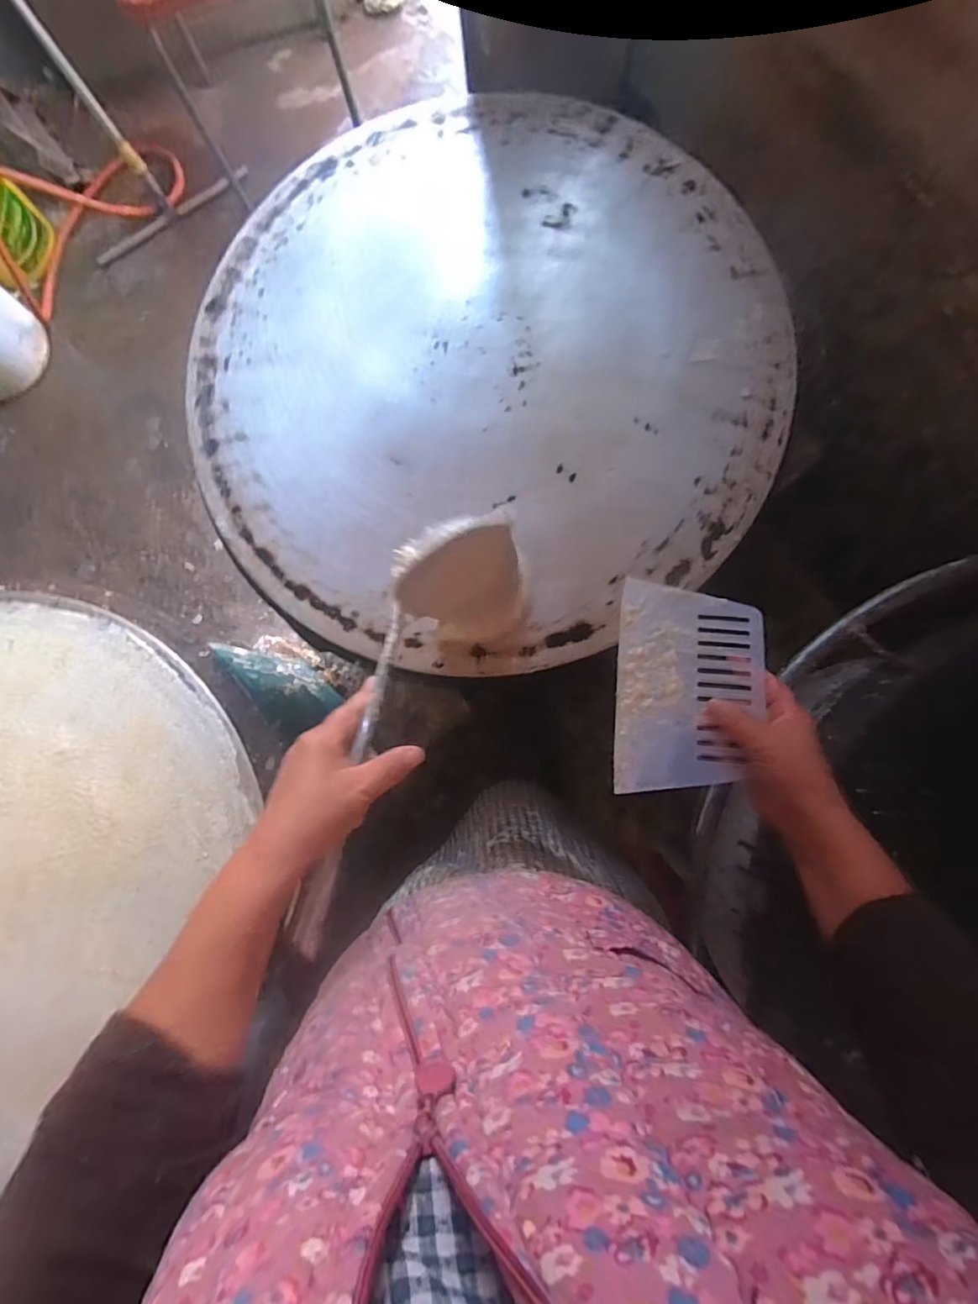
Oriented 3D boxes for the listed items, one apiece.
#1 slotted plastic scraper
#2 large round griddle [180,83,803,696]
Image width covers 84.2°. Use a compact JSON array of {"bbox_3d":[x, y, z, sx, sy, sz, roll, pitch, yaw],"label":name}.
[{"bbox_3d":[0.166,0.029,0.452,0.115,0.009,0.172,5,77,7],"label":"slotted plastic scraper"},{"bbox_3d":[-0.008,-0.293,0.571,0.598,0.023,0.616,-1,84,6],"label":"large round griddle"}]

